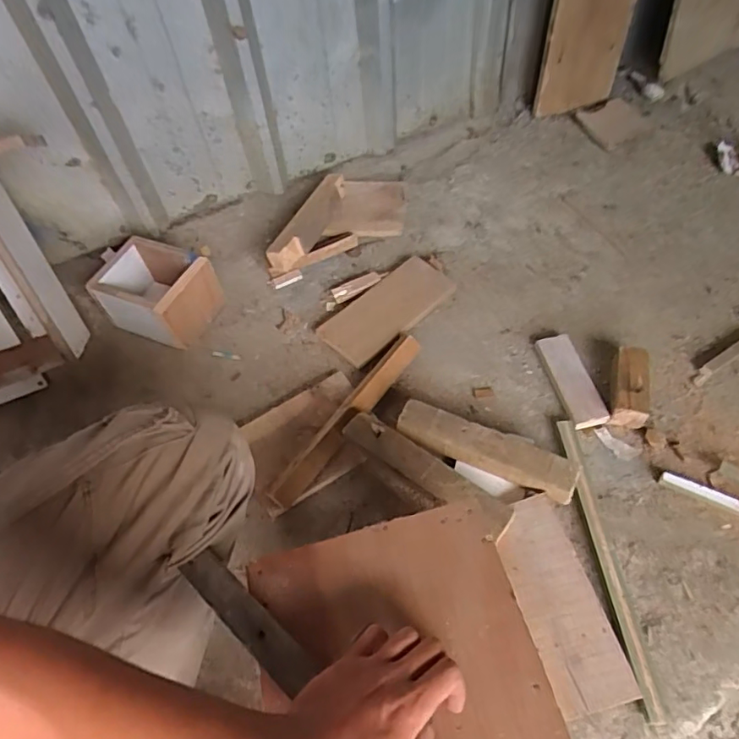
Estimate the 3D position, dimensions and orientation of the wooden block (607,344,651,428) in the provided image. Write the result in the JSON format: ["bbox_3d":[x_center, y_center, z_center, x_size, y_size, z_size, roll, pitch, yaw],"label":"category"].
[{"bbox_3d":[0.375,0.026,0.794,0.053,0.048,0.121,13,59,13],"label":"wooden block"}]

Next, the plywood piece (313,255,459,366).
[{"bbox_3d":[0.031,-0.102,0.916,0.110,0.021,0.230,38,67,26],"label":"plywood piece"}]

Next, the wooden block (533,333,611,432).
[{"bbox_3d":[0.300,0.016,0.815,0.051,0.023,0.156,-11,56,-2],"label":"wooden block"}]

